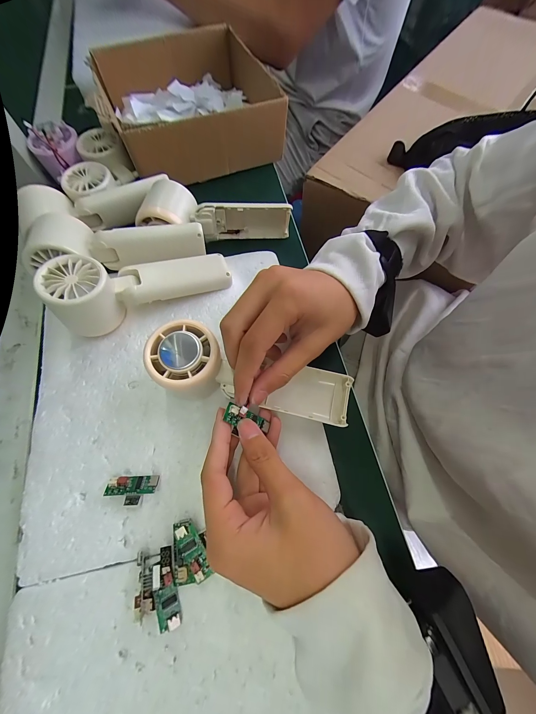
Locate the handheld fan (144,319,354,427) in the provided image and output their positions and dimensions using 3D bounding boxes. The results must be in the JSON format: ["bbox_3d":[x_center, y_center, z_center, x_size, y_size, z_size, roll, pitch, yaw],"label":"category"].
[{"bbox_3d":[-0.013,0.015,0.214,0.162,0.027,0.051,18,68,-11],"label":"handheld fan"}]

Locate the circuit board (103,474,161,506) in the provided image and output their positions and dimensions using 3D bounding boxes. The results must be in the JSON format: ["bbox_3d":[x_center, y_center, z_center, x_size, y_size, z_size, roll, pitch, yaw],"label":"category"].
[{"bbox_3d":[-0.106,0.105,0.209,0.038,0.010,0.020,-1,67,-1],"label":"circuit board"}]

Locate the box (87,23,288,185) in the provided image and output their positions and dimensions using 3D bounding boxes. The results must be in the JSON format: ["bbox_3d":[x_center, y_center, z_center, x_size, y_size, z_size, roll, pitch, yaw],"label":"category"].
[{"bbox_3d":[-0.109,-0.340,0.359,0.205,0.076,0.198,-26,70,-10],"label":"box"}]

